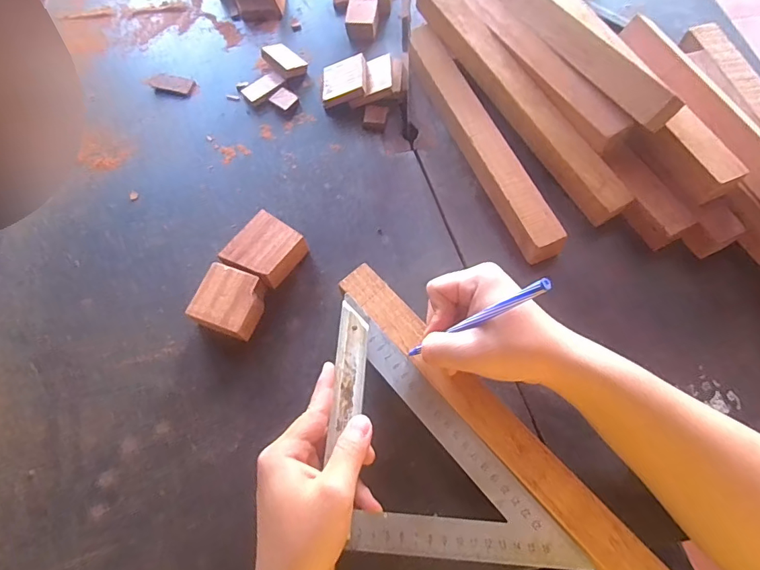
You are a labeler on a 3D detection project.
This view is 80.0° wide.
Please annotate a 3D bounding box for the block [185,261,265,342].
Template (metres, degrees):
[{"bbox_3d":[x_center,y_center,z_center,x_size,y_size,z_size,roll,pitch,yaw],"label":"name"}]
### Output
[{"bbox_3d":[-0.138,0.018,0.420,0.058,0.031,0.059,17,68,11],"label":"block"}]

